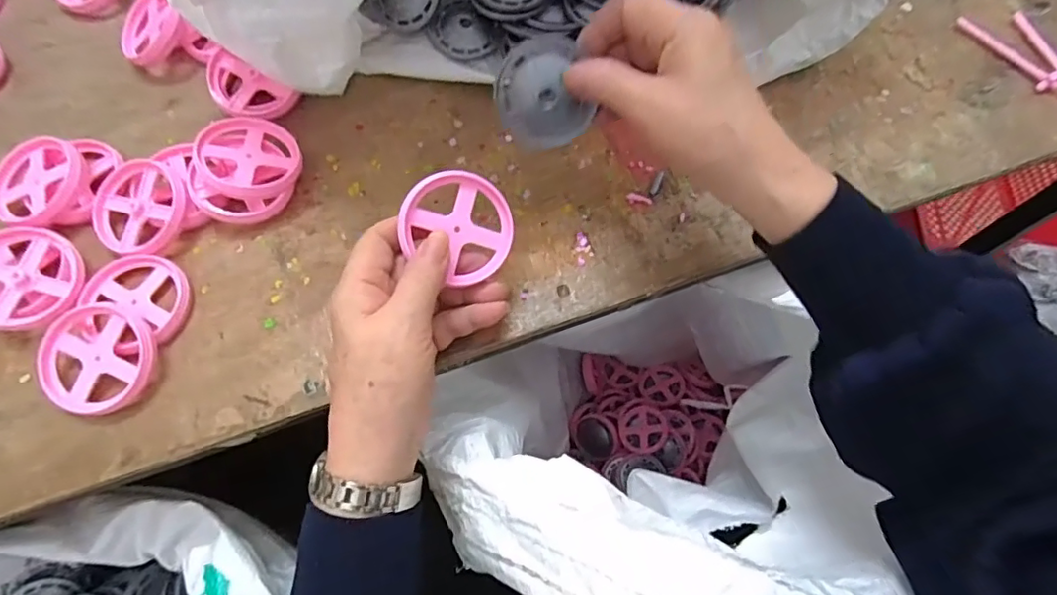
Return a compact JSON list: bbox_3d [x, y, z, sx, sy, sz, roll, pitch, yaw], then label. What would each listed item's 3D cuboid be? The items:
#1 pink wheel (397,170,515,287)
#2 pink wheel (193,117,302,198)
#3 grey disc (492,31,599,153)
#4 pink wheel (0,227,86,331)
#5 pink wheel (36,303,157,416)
[{"bbox_3d":[-0.039,-0.042,0.319,0.057,0.005,0.066,-46,107,-8],"label":"pink wheel"},{"bbox_3d":[-0.187,-0.095,0.373,0.062,0.009,0.060,10,60,-17],"label":"pink wheel"},{"bbox_3d":[0.007,-0.113,0.312,0.050,0.004,0.057,-20,112,11],"label":"grey disc"},{"bbox_3d":[-0.313,-0.014,0.344,0.060,0.009,0.067,-21,79,-18],"label":"pink wheel"},{"bbox_3d":[-0.255,0.035,0.328,0.068,0.020,0.064,0,68,0],"label":"pink wheel"}]

